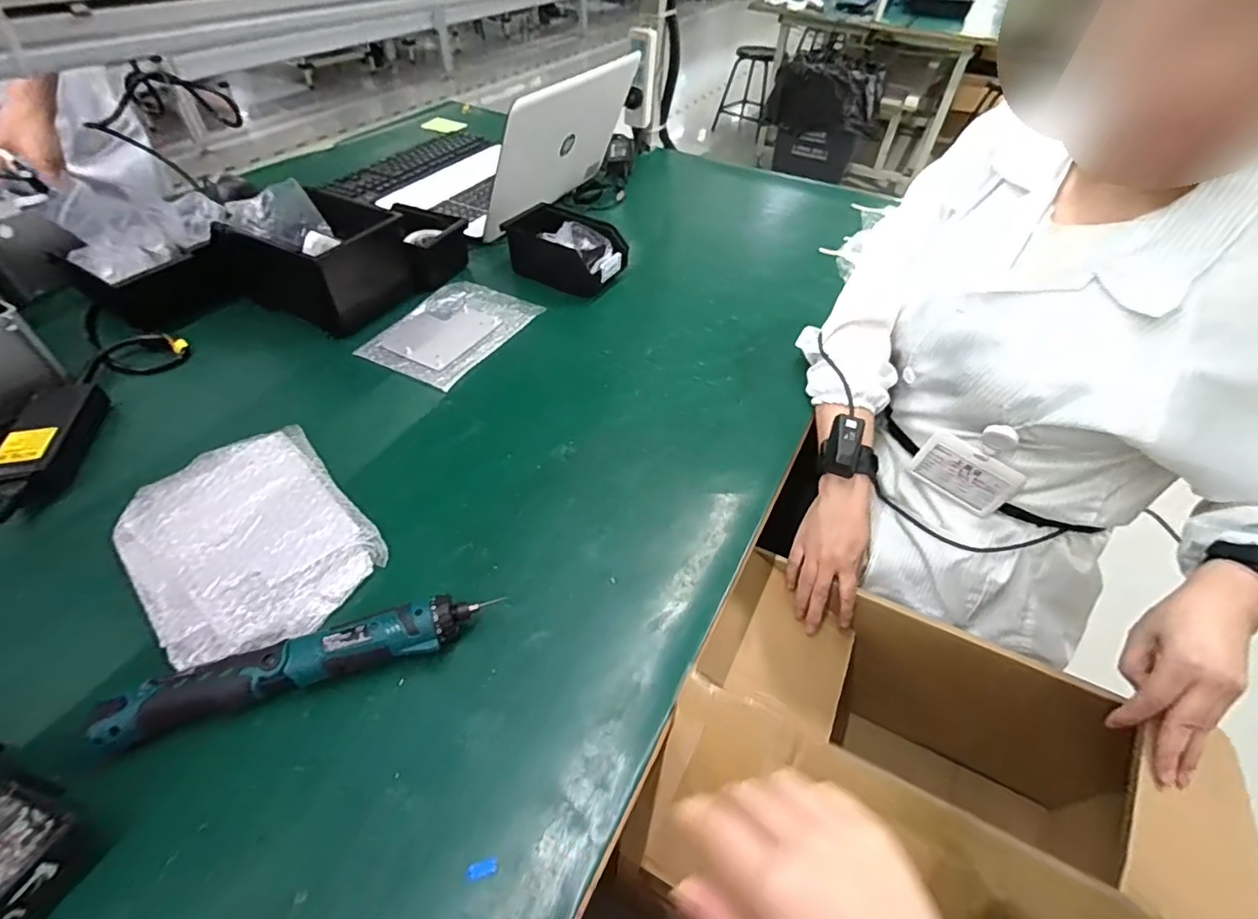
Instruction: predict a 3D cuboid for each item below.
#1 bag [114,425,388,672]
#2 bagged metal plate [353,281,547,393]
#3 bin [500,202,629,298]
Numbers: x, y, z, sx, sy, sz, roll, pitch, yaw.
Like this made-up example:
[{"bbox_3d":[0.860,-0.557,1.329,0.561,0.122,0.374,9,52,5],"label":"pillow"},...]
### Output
[{"bbox_3d":[-0.355,0.070,0.517,0.173,0.026,0.244,-33,59,-29],"label":"bag"},{"bbox_3d":[-0.245,-0.186,0.778,0.154,0.007,0.224,22,51,15],"label":"bagged metal plate"},{"bbox_3d":[-0.099,-0.329,0.866,0.180,0.105,0.094,22,51,14],"label":"bin"}]

